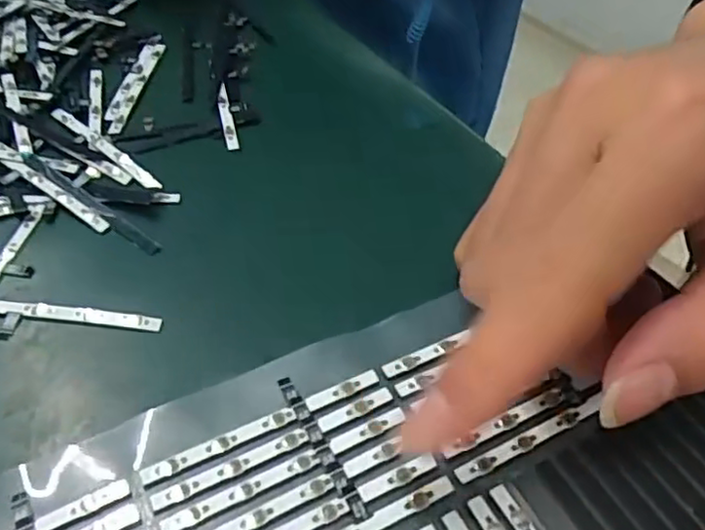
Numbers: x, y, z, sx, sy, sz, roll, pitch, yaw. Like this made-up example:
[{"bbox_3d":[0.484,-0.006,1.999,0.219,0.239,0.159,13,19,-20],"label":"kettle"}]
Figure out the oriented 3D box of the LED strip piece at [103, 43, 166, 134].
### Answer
[{"bbox_3d":[-0.084,-0.070,0.258,0.009,0.004,0.056,6,46,1],"label":"LED strip piece"}]

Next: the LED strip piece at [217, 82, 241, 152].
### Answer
[{"bbox_3d":[-0.046,-0.055,0.245,0.004,0.004,0.039,-11,50,-11],"label":"LED strip piece"}]

